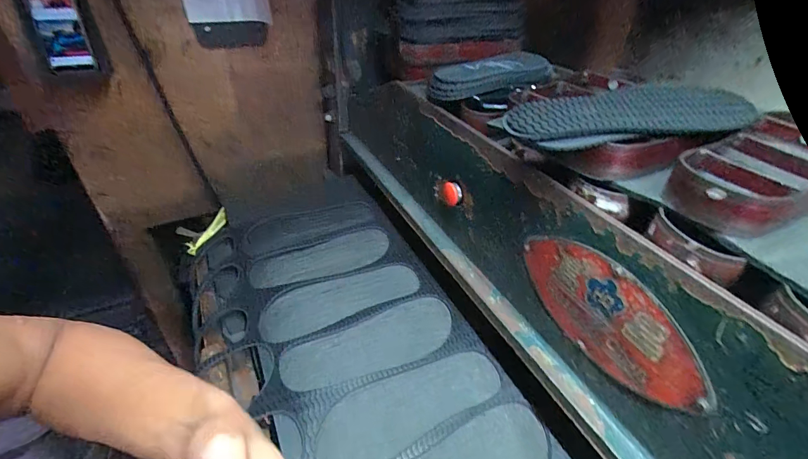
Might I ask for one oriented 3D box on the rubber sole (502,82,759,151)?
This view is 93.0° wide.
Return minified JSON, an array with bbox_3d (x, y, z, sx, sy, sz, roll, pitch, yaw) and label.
[{"bbox_3d":[0.241,-0.124,0.409,0.258,0.034,0.098,-5,39,-10],"label":"rubber sole"}]

